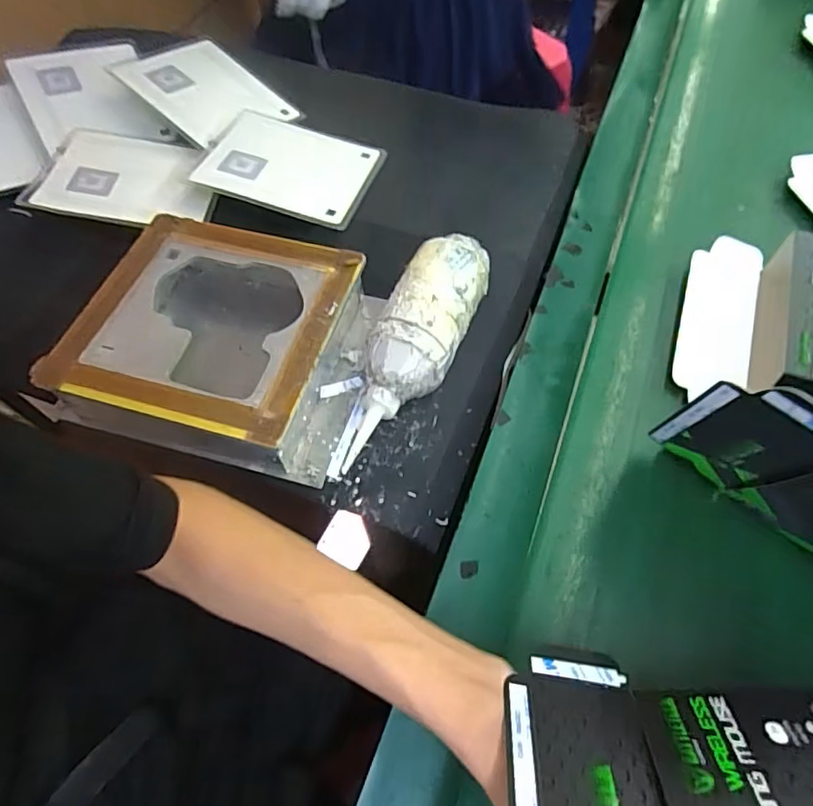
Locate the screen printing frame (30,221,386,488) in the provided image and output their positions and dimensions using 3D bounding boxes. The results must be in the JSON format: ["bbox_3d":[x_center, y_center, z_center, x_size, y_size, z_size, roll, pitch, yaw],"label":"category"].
[{"bbox_3d":[-0.155,-0.056,0.485,0.231,0.075,0.202,12,62,8],"label":"screen printing frame"}]

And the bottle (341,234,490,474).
[{"bbox_3d":[0.007,-0.047,0.471,0.062,0.063,0.215,22,64,12],"label":"bottle"}]

